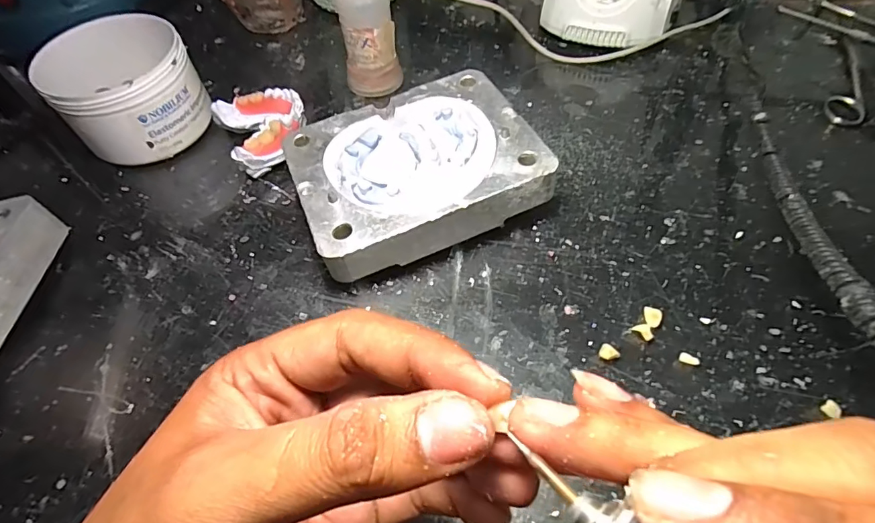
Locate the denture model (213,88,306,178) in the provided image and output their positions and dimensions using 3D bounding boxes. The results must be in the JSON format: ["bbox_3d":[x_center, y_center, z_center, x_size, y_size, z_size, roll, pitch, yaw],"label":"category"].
[{"bbox_3d":[-0.118,-0.090,0.326,0.055,0.033,0.060,-1,56,2],"label":"denture model"}]

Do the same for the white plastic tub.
[{"bbox_3d":[-0.212,-0.116,0.328,0.088,0.067,0.080,-40,63,-21],"label":"white plastic tub"}]

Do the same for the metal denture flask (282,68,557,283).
[{"bbox_3d":[-0.014,-0.053,0.290,0.135,0.044,0.106,-21,58,-11],"label":"metal denture flask"}]

